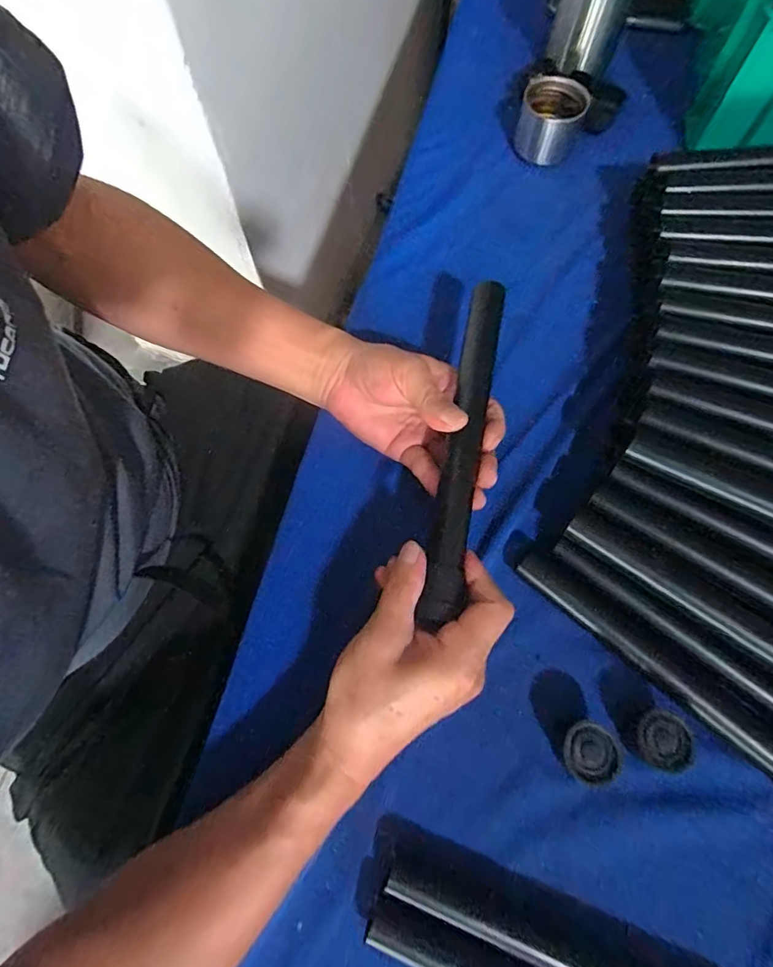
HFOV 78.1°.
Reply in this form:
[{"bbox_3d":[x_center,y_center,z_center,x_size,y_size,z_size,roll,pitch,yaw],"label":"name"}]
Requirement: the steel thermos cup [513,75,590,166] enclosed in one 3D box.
[{"bbox_3d":[0.165,-0.367,0.484,0.061,0.049,0.062,0,70,1],"label":"steel thermos cup"}]

